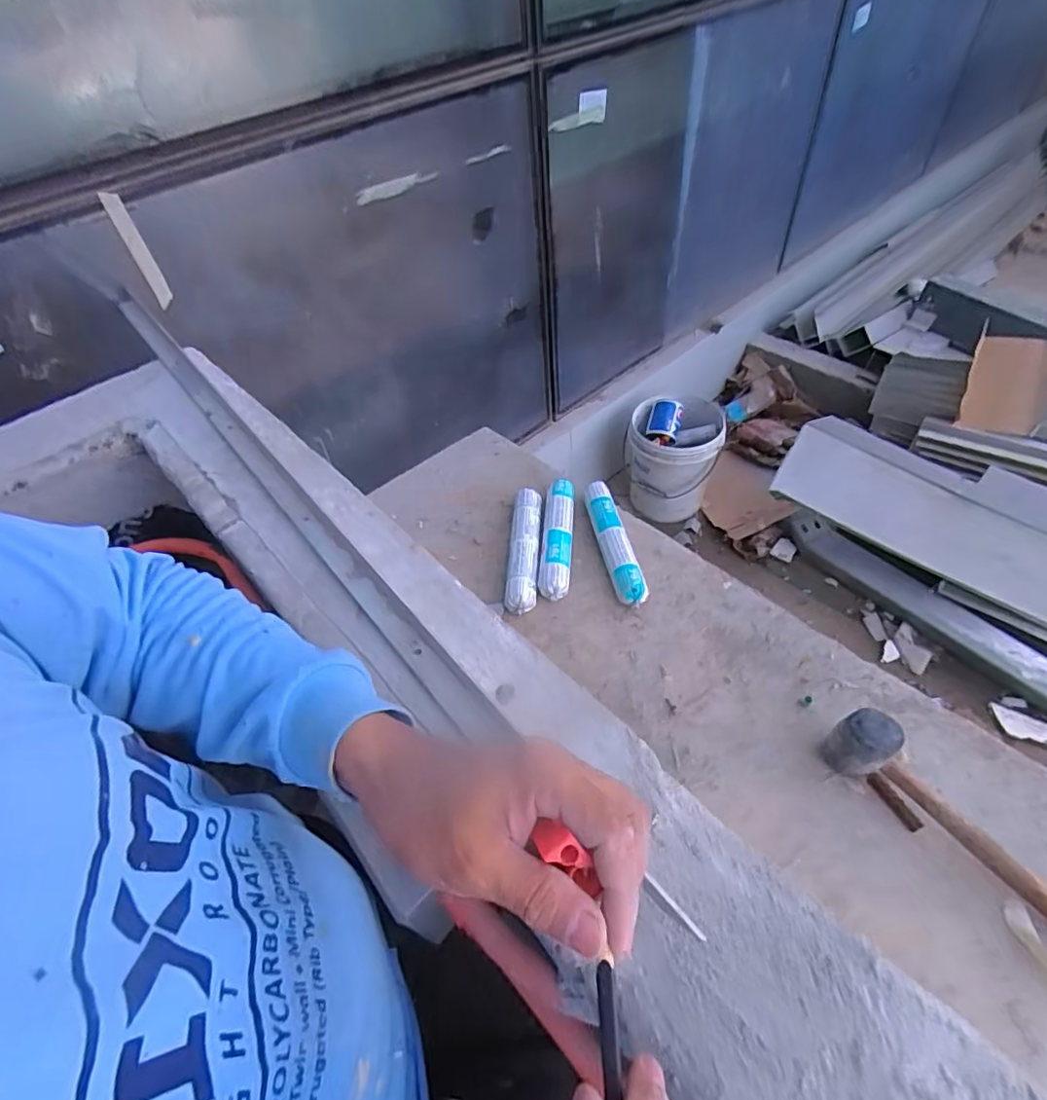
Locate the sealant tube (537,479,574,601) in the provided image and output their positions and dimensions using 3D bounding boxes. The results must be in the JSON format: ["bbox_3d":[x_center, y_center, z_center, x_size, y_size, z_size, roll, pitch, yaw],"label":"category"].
[{"bbox_3d":[0.061,-0.029,1.014,0.054,0.038,0.275,2,50,8],"label":"sealant tube"}]

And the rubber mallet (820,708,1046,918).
[{"bbox_3d":[0.499,0.313,0.623,0.052,0.095,0.334,-36,55,-22],"label":"rubber mallet"}]

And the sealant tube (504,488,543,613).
[{"bbox_3d":[-0.001,-0.011,0.989,0.055,0.046,0.277,0,50,7],"label":"sealant tube"}]

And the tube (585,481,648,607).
[{"bbox_3d":[0.155,-0.023,0.992,0.055,0.046,0.278,-12,49,-4],"label":"tube"}]

